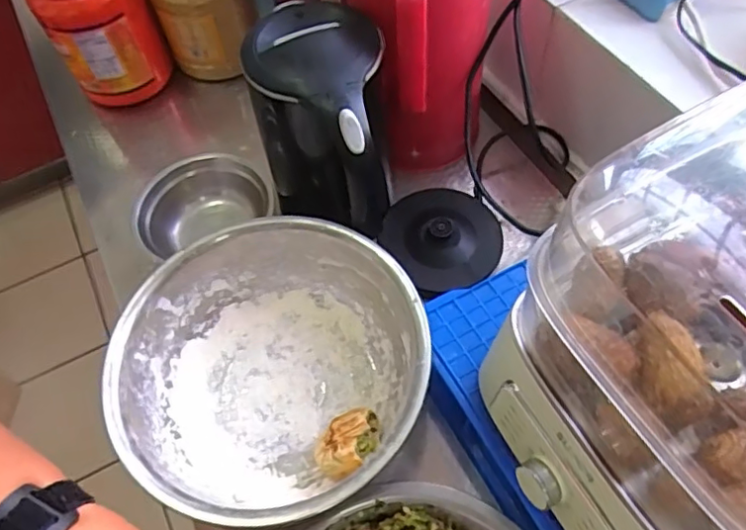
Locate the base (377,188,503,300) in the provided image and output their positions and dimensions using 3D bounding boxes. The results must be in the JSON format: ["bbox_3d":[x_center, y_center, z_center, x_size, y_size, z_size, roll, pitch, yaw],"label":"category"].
[{"bbox_3d":[0.088,-0.035,0.688,0.128,0.035,0.137,-32,62,-14],"label":"base"}]

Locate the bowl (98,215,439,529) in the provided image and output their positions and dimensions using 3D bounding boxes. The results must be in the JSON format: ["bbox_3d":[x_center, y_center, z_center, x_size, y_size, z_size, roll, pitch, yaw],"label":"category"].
[{"bbox_3d":[-0.090,0.102,0.570,0.272,0.115,0.280,-2,58,3],"label":"bowl"}]

